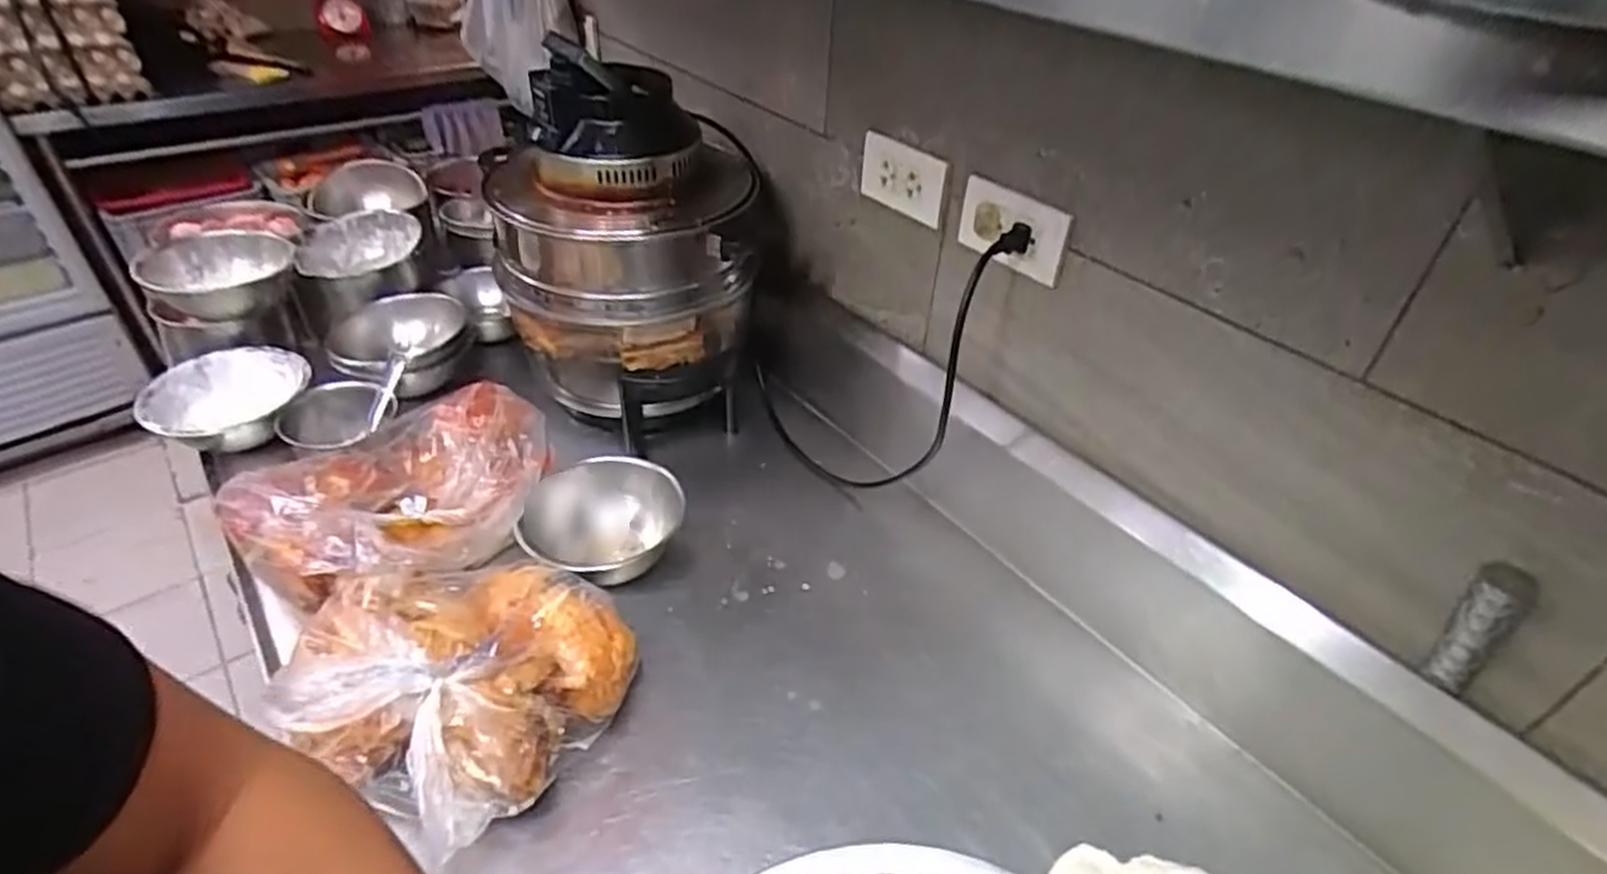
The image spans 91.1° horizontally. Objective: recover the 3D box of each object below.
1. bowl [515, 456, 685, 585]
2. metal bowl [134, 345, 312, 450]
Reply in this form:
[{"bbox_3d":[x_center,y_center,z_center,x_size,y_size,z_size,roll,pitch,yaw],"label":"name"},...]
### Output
[{"bbox_3d":[-0.214,0.100,0.835,0.166,0.070,0.166,-4,39,-9],"label":"bowl"},{"bbox_3d":[-0.690,-0.041,0.956,0.142,0.075,0.147,-7,40,-13],"label":"metal bowl"}]

